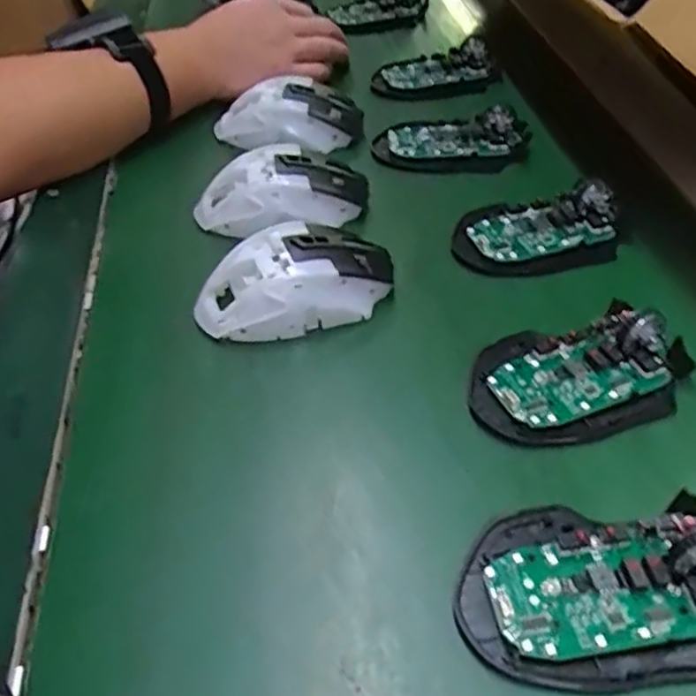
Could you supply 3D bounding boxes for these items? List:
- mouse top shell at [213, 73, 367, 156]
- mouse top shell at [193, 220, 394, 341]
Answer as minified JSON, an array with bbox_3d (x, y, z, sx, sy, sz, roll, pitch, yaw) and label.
[{"bbox_3d":[-0.045,-0.176,0.527,0.110,0.032,0.057,-10,46,-5],"label":"mouse top shell"},{"bbox_3d":[-0.030,-0.040,0.391,0.114,0.033,0.062,-21,47,-15],"label":"mouse top shell"}]

